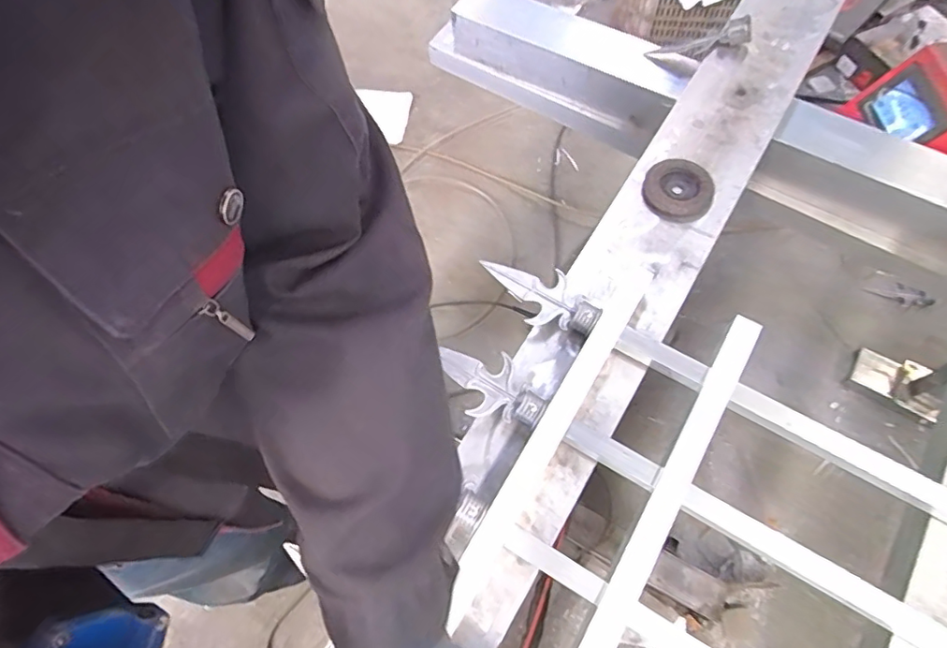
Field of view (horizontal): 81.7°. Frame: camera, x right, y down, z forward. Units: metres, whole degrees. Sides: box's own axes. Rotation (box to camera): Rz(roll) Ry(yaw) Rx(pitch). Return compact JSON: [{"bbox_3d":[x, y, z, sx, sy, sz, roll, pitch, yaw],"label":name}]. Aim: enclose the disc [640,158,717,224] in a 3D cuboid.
[{"bbox_3d":[0.282,-0.185,0.753,0.094,0.013,0.092,-1,68,3],"label":"disc"}]

